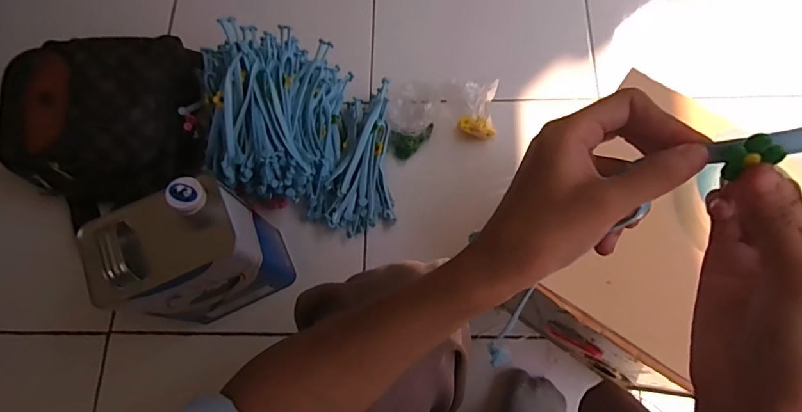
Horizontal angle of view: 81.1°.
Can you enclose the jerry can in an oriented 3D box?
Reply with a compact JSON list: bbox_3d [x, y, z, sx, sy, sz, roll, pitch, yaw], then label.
[{"bbox_3d":[-0.258,0.065,0.621,0.184,0.249,0.117,-29,73,-6],"label":"jerry can"}]

